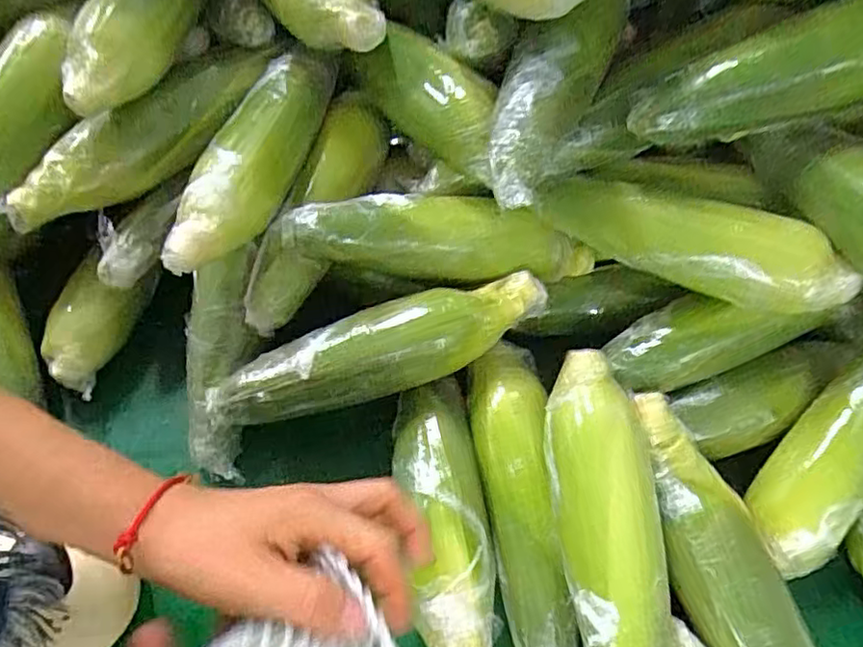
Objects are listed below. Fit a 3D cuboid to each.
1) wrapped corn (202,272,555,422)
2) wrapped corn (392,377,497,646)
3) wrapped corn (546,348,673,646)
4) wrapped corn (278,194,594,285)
[{"bbox_3d":[-0.036,0.018,0.458,0.236,0.046,0.053,-15,64,-7],"label":"wrapped corn"},{"bbox_3d":[0.007,0.133,0.436,0.063,0.043,0.188,-9,63,-4],"label":"wrapped corn"},{"bbox_3d":[0.108,0.135,0.397,0.059,0.054,0.235,-3,63,-1],"label":"wrapped corn"},{"bbox_3d":[0.013,-0.063,0.470,0.237,0.048,0.057,3,62,-15],"label":"wrapped corn"}]

